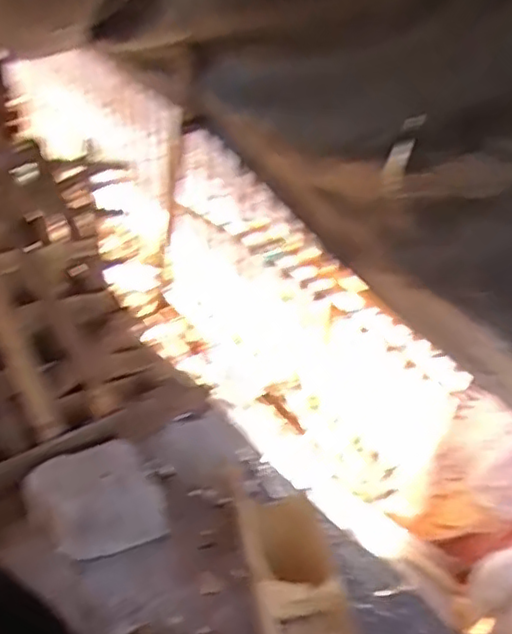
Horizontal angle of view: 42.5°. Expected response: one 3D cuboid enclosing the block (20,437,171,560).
[{"bbox_3d":[-0.192,0.222,0.787,0.132,0.088,0.118,-19,40,-36],"label":"block"}]

